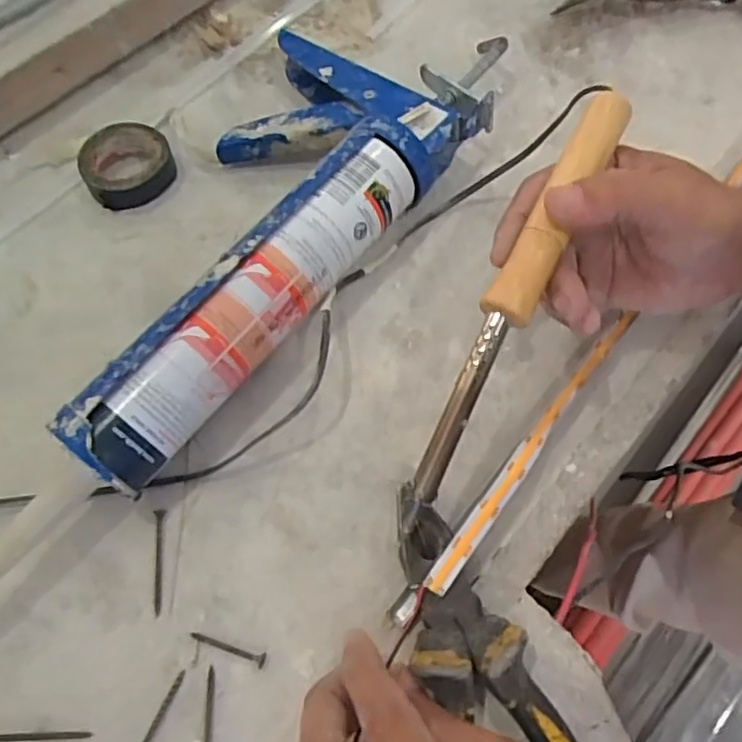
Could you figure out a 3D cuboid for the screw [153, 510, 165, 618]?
[{"bbox_3d":[-0.100,0.089,0.310,0.004,0.004,0.048,-6,67,-2],"label":"screw"}]

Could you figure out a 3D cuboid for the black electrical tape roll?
[{"bbox_3d":[-0.147,-0.125,0.398,0.053,0.021,0.049,0,66,0],"label":"black electrical tape roll"}]

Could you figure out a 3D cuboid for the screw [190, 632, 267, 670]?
[{"bbox_3d":[-0.064,0.124,0.295,0.036,0.004,0.006,20,68,8],"label":"screw"}]

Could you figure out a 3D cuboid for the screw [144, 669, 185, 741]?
[{"bbox_3d":[-0.091,0.147,0.284,0.006,0.004,0.036,22,68,9],"label":"screw"}]

